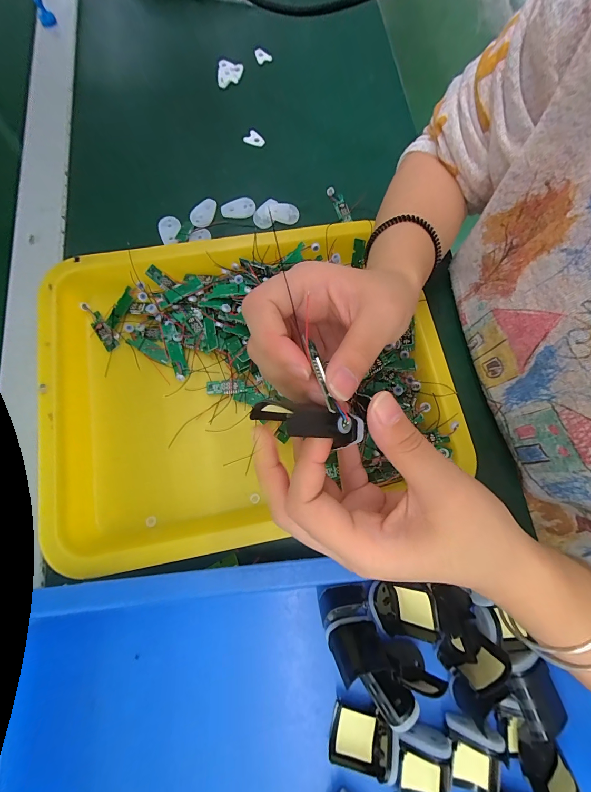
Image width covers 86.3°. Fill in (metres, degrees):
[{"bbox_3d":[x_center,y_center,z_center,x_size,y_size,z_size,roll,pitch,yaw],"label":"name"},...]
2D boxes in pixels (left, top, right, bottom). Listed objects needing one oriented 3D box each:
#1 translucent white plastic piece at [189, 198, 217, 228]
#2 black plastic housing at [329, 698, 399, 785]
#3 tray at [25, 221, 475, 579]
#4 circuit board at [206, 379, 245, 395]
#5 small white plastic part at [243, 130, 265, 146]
[{"bbox_3d":[-0.095,-0.194,0.333,0.034,0.007,0.022,-42,80,-12],"label":"translucent white plastic piece"},{"bbox_3d":[0.047,0.234,0.214,0.041,0.021,0.032,13,75,2],"label":"black plastic housing"},{"bbox_3d":[-0.058,-0.014,0.269,0.357,0.038,0.256,-11,75,-4],"label":"tray"},{"bbox_3d":[-0.062,-0.008,0.282,0.034,0.005,0.013,2,75,-1],"label":"circuit board"},{"bbox_3d":[-0.047,-0.295,0.363,0.023,0.008,0.013,12,75,4],"label":"small white plastic part"}]

